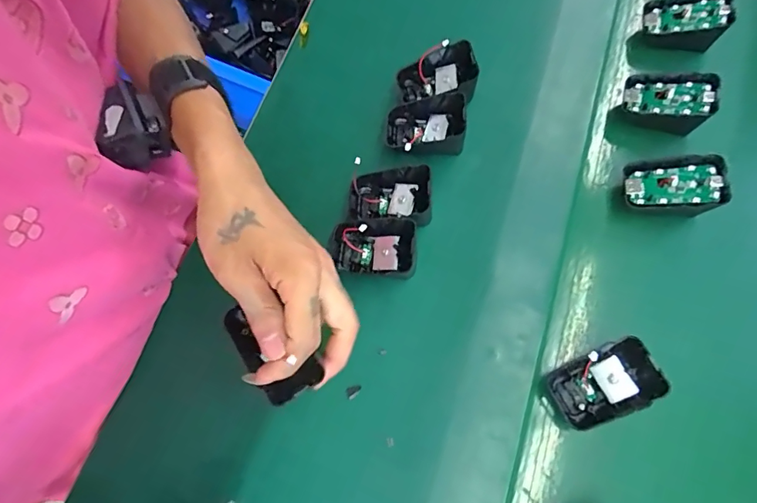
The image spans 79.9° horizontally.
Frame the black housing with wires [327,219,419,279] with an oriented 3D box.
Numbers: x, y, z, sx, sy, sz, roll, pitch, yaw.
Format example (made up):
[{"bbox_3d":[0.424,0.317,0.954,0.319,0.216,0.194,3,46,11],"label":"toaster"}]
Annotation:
[{"bbox_3d":[-0.005,-0.003,0.349,0.067,0.039,0.036,8,69,2],"label":"black housing with wires"}]

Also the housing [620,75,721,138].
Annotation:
[{"bbox_3d":[0.247,-0.130,0.390,0.064,0.044,0.035,23,70,8],"label":"housing"}]

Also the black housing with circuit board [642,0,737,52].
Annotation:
[{"bbox_3d":[0.281,-0.212,0.417,0.063,0.044,0.042,15,70,5],"label":"black housing with circuit board"}]

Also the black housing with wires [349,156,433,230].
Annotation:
[{"bbox_3d":[0.010,-0.046,0.364,0.067,0.034,0.041,12,69,4],"label":"black housing with wires"}]

